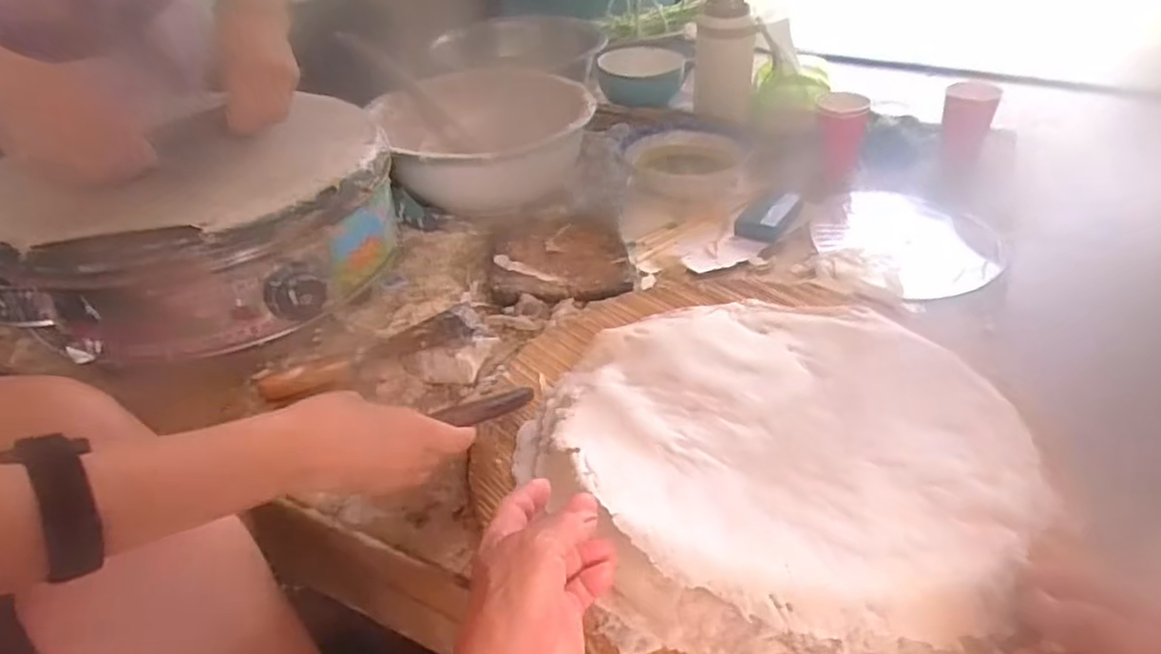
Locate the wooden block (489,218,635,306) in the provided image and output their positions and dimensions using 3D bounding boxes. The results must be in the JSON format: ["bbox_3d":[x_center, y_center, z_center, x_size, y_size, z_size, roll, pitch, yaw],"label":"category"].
[{"bbox_3d":[-0.023,-0.078,0.768,0.146,0.020,0.144,-5,38,-3],"label":"wooden block"}]

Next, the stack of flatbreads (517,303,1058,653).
[{"bbox_3d":[0.151,0.083,0.514,0.340,0.044,0.337,-18,41,-19],"label":"stack of flatbreads"}]

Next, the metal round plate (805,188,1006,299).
[{"bbox_3d":[0.370,-0.102,0.797,0.193,0.020,0.215,-20,41,-21],"label":"metal round plate"}]

